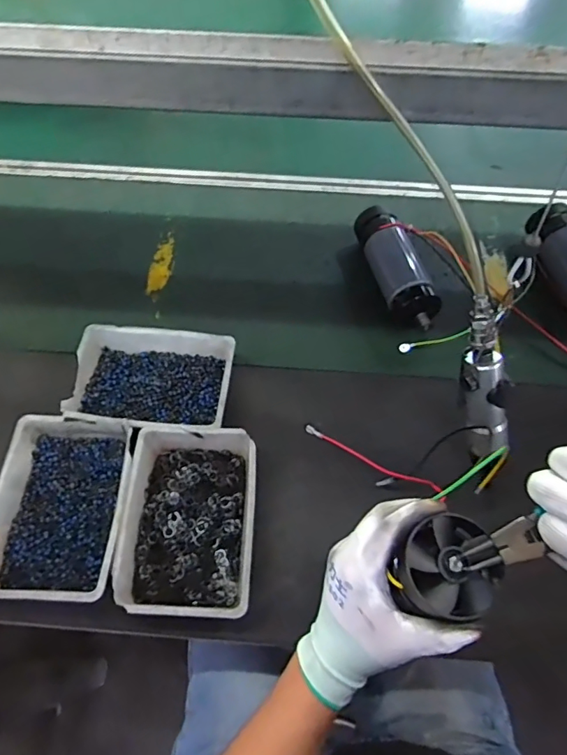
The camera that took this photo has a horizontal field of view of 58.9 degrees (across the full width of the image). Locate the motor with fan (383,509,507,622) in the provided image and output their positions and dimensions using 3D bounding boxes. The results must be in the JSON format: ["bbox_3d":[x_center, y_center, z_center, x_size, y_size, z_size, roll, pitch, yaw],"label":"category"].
[{"bbox_3d":[0.117,0.141,0.365,0.069,0.044,0.066,-15,57,-13],"label":"motor with fan"}]

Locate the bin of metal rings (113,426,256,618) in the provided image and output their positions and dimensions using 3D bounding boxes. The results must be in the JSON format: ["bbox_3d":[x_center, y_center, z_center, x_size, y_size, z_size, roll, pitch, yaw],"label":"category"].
[{"bbox_3d":[-0.104,0.157,0.562,0.140,0.049,0.203,0,55,-3],"label":"bin of metal rings"}]

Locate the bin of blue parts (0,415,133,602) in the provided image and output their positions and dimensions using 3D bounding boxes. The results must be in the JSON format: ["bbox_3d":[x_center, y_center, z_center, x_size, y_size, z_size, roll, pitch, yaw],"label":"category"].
[{"bbox_3d":[-0.253,0.147,0.574,0.146,0.046,0.203,1,55,-3],"label":"bin of blue parts"}]

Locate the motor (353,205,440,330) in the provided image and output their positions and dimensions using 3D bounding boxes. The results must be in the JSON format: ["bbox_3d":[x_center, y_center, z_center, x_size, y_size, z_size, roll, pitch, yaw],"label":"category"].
[{"bbox_3d":[0.180,-0.173,0.795,0.071,0.068,0.246,-11,57,-11],"label":"motor"}]

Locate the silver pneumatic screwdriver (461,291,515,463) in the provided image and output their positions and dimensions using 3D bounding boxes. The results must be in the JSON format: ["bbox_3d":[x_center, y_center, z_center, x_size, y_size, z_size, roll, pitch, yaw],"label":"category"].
[{"bbox_3d":[0.198,0.008,0.495,0.033,0.180,0.036,-26,30,-20],"label":"silver pneumatic screwdriver"}]

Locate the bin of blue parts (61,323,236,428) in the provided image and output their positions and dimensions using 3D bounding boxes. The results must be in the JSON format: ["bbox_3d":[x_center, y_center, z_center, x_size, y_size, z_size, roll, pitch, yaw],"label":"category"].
[{"bbox_3d":[-0.172,0.005,0.661,0.205,0.051,0.145,6,55,1],"label":"bin of blue parts"}]

